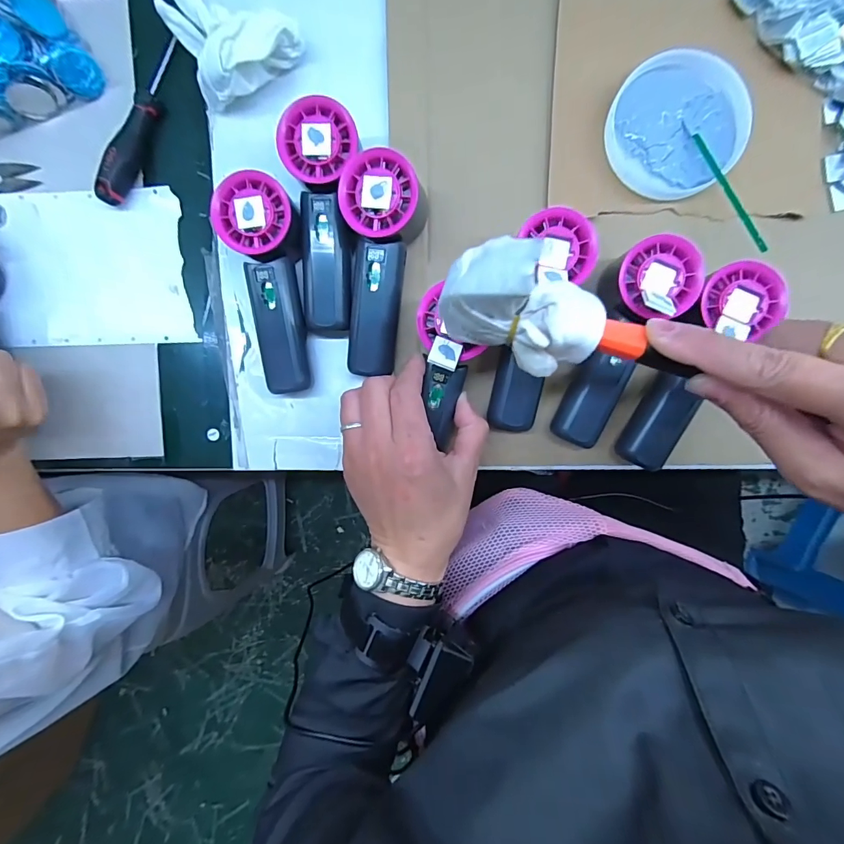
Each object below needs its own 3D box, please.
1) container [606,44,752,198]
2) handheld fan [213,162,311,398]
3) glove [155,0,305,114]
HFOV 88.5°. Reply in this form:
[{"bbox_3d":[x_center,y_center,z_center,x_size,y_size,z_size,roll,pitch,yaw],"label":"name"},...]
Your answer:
[{"bbox_3d":[0.195,-0.226,0.333,0.100,0.018,0.098,0,92,2],"label":"container"},{"bbox_3d":[-0.112,-0.102,0.338,0.058,0.055,0.156,-8,92,3],"label":"handheld fan"},{"bbox_3d":[-0.150,-0.301,0.328,0.084,0.050,0.093,-34,90,3],"label":"glove"}]

